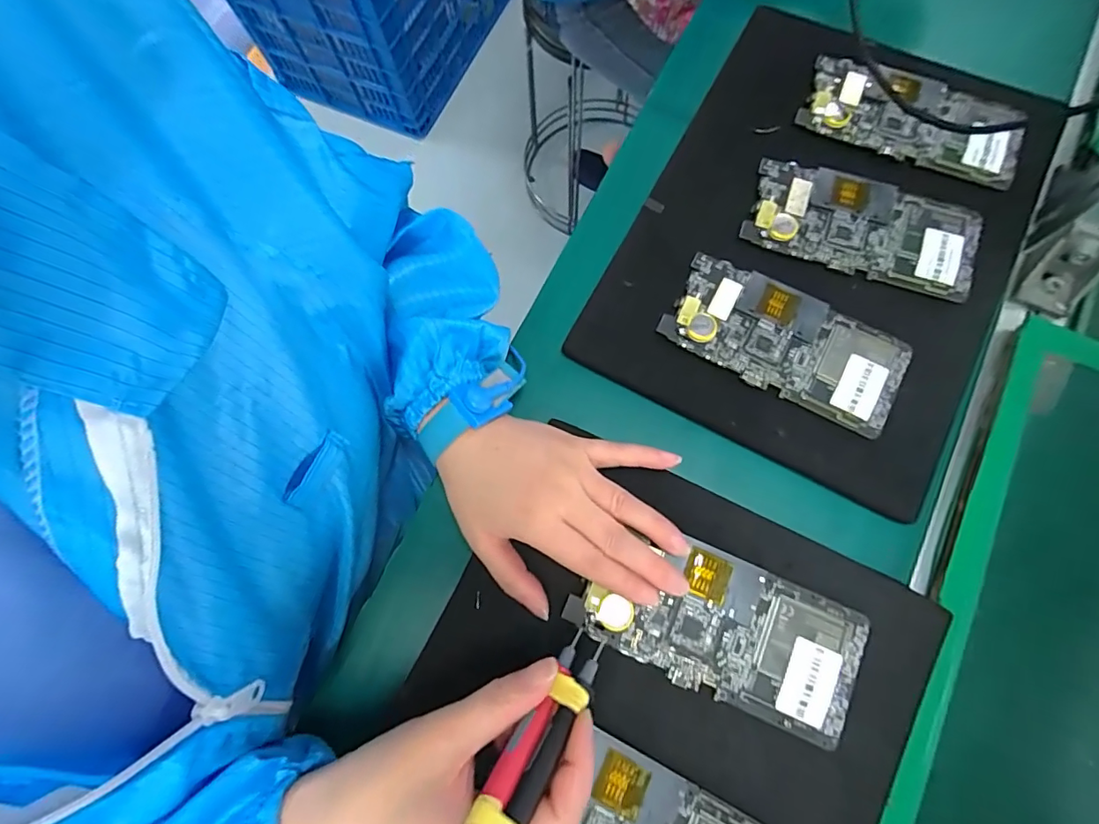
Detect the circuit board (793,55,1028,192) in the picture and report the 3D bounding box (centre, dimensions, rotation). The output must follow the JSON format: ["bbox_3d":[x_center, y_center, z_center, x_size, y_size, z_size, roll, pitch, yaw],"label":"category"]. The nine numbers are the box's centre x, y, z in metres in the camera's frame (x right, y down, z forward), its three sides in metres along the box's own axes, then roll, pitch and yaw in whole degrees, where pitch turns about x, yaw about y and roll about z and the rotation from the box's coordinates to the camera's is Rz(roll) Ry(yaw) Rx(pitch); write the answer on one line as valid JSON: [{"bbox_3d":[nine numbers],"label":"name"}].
[{"bbox_3d":[0.269,-0.220,0.371,0.151,0.014,0.071,21,78,8],"label":"circuit board"}]

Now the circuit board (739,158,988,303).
[{"bbox_3d":[0.223,-0.132,0.355,0.155,0.010,0.071,20,78,8],"label":"circuit board"}]

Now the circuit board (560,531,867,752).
[{"bbox_3d":[0.094,0.117,0.276,0.153,0.009,0.072,22,75,8],"label":"circuit board"}]

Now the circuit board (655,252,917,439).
[{"bbox_3d":[0.159,-0.047,0.336,0.154,0.008,0.071,28,79,10],"label":"circuit board"}]

